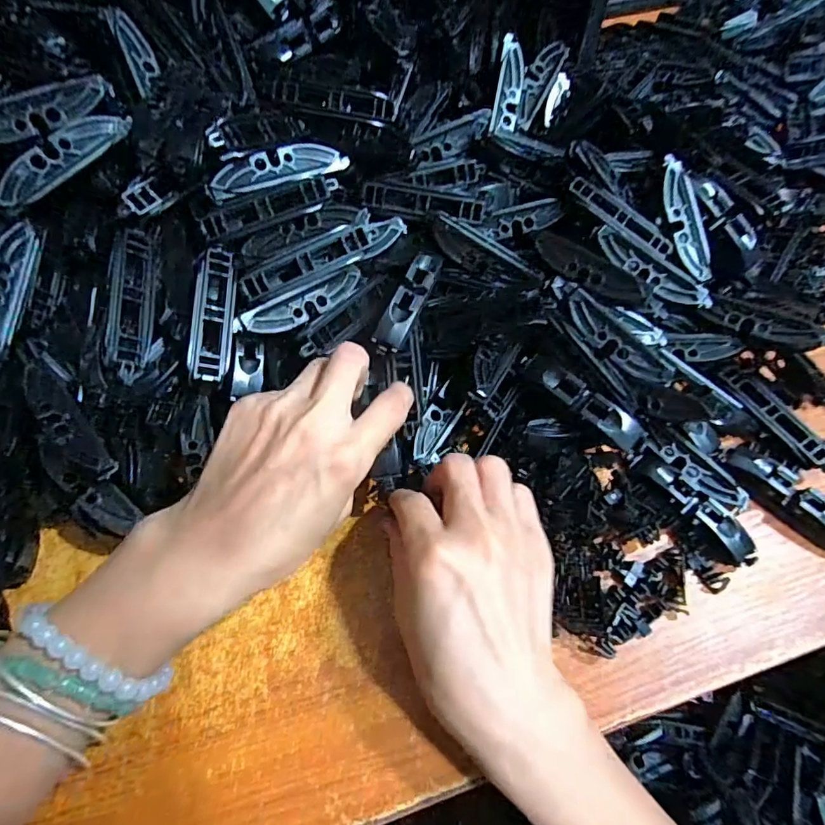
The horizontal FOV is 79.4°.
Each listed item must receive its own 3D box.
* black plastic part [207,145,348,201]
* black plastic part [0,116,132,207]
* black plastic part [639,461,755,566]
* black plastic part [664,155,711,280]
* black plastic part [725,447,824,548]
[{"bbox_3d":[-0.077,-0.140,0.286,0.080,0.018,0.014,-22,67,-10],"label":"black plastic part"},{"bbox_3d":[-0.187,-0.134,0.265,0.072,0.015,0.019,-44,116,-12],"label":"black plastic part"},{"bbox_3d":[0.158,0.056,0.281,0.018,0.014,0.069,-41,69,-19],"label":"black plastic part"},{"bbox_3d":[0.171,-0.121,0.311,0.017,0.006,0.078,-16,91,-7],"label":"black plastic part"},{"bbox_3d":[0.217,0.050,0.283,0.021,0.015,0.075,-41,69,-19],"label":"black plastic part"}]

